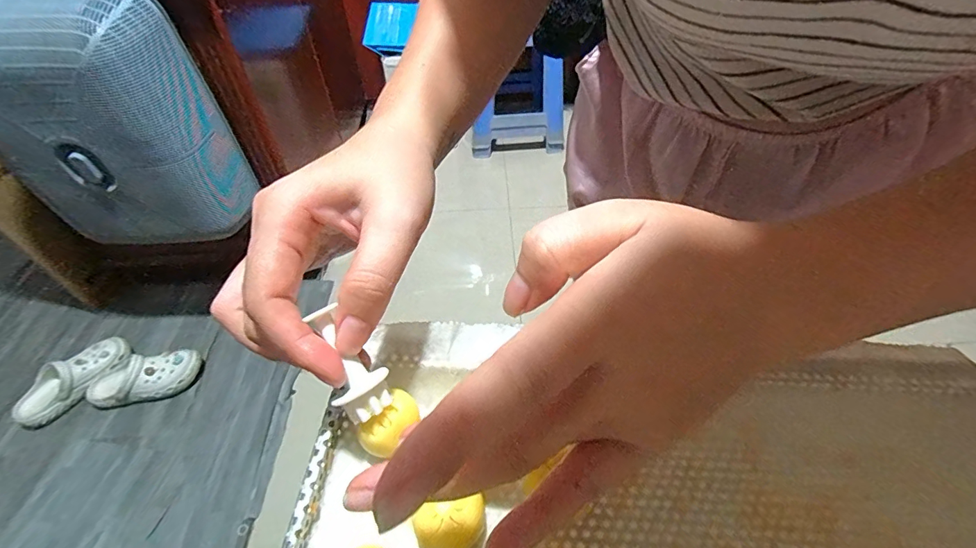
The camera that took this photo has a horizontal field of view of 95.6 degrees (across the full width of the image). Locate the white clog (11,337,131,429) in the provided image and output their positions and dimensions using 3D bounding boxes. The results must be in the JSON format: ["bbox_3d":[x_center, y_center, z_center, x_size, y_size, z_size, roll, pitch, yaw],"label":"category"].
[{"bbox_3d":[-1.040,0.266,1.113,0.129,0.076,0.256,29,55,27],"label":"white clog"}]

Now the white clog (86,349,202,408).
[{"bbox_3d":[-0.863,0.261,1.104,0.248,0.073,0.111,-10,47,-6],"label":"white clog"}]

